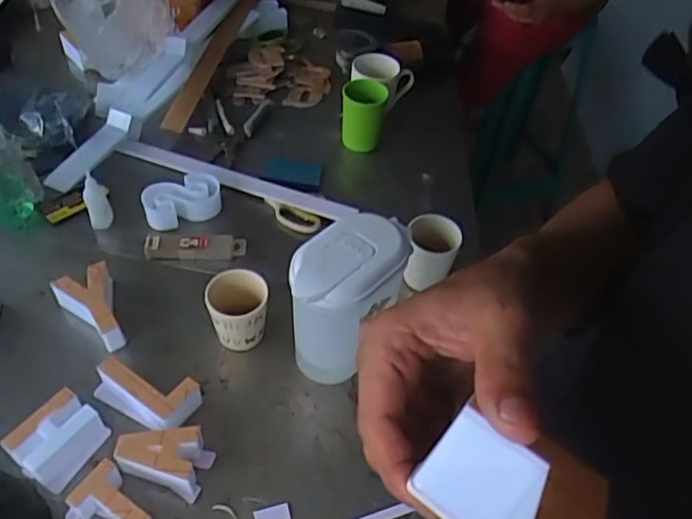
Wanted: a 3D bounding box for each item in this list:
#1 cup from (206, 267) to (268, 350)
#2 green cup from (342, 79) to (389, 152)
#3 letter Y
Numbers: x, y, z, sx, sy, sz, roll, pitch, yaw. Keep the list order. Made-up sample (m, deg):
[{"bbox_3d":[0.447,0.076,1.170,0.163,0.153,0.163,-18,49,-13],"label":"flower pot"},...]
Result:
[{"bbox_3d":[-0.133,0.067,0.754,0.072,0.086,0.068,-10,50,-13],"label":"cup"},{"bbox_3d":[0.031,-0.242,1.014,0.067,0.115,0.064,3,50,-4],"label":"green cup"},{"bbox_3d":[-0.315,0.064,0.753,0.069,0.050,0.114,-22,53,-22],"label":"letter Y"}]

